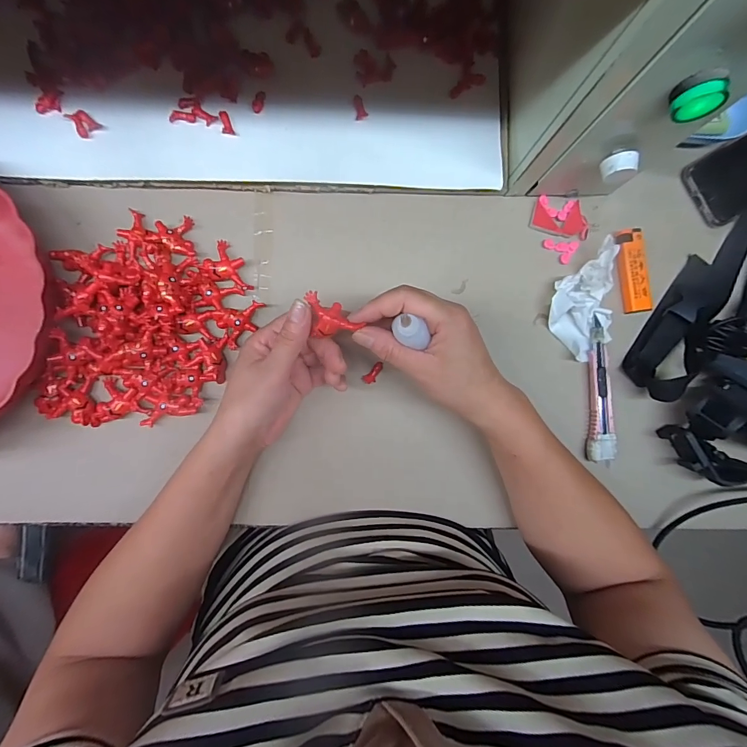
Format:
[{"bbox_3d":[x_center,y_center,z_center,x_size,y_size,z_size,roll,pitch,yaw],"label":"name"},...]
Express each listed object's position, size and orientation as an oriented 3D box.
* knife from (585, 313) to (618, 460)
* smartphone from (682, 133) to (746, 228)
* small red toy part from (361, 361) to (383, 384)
[{"bbox_3d":[0.218,0.015,0.369,0.022,0.016,0.135,2,91,-5],"label":"knife"},{"bbox_3d":[0.387,-0.209,0.388,0.143,0.015,0.068,-29,93,-4],"label":"smartphone"},{"bbox_3d":[0.001,0.001,0.360,0.024,0.004,0.011,-45,94,-3],"label":"small red toy part"}]

